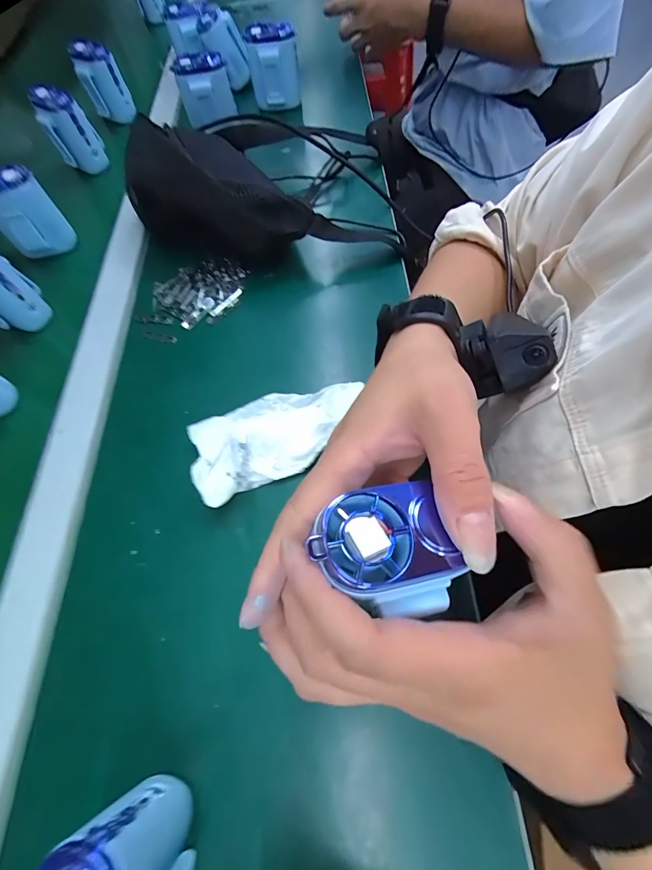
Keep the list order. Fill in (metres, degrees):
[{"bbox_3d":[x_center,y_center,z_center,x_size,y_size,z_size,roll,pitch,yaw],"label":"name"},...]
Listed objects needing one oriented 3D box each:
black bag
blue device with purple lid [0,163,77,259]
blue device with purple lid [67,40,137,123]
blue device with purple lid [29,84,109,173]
[{"bbox_3d":[-0.074,-0.286,0.419,0.284,0.082,0.209,-6,65,-2],"label":"black bag"},{"bbox_3d":[-0.343,-0.252,0.420,0.036,0.085,0.063,37,71,19],"label":"blue device with purple lid"},{"bbox_3d":[-0.340,-0.540,0.563,0.058,0.089,0.066,-27,65,-10],"label":"blue device with purple lid"},{"bbox_3d":[-0.351,-0.420,0.509,0.062,0.084,0.060,-31,66,-12],"label":"blue device with purple lid"}]

